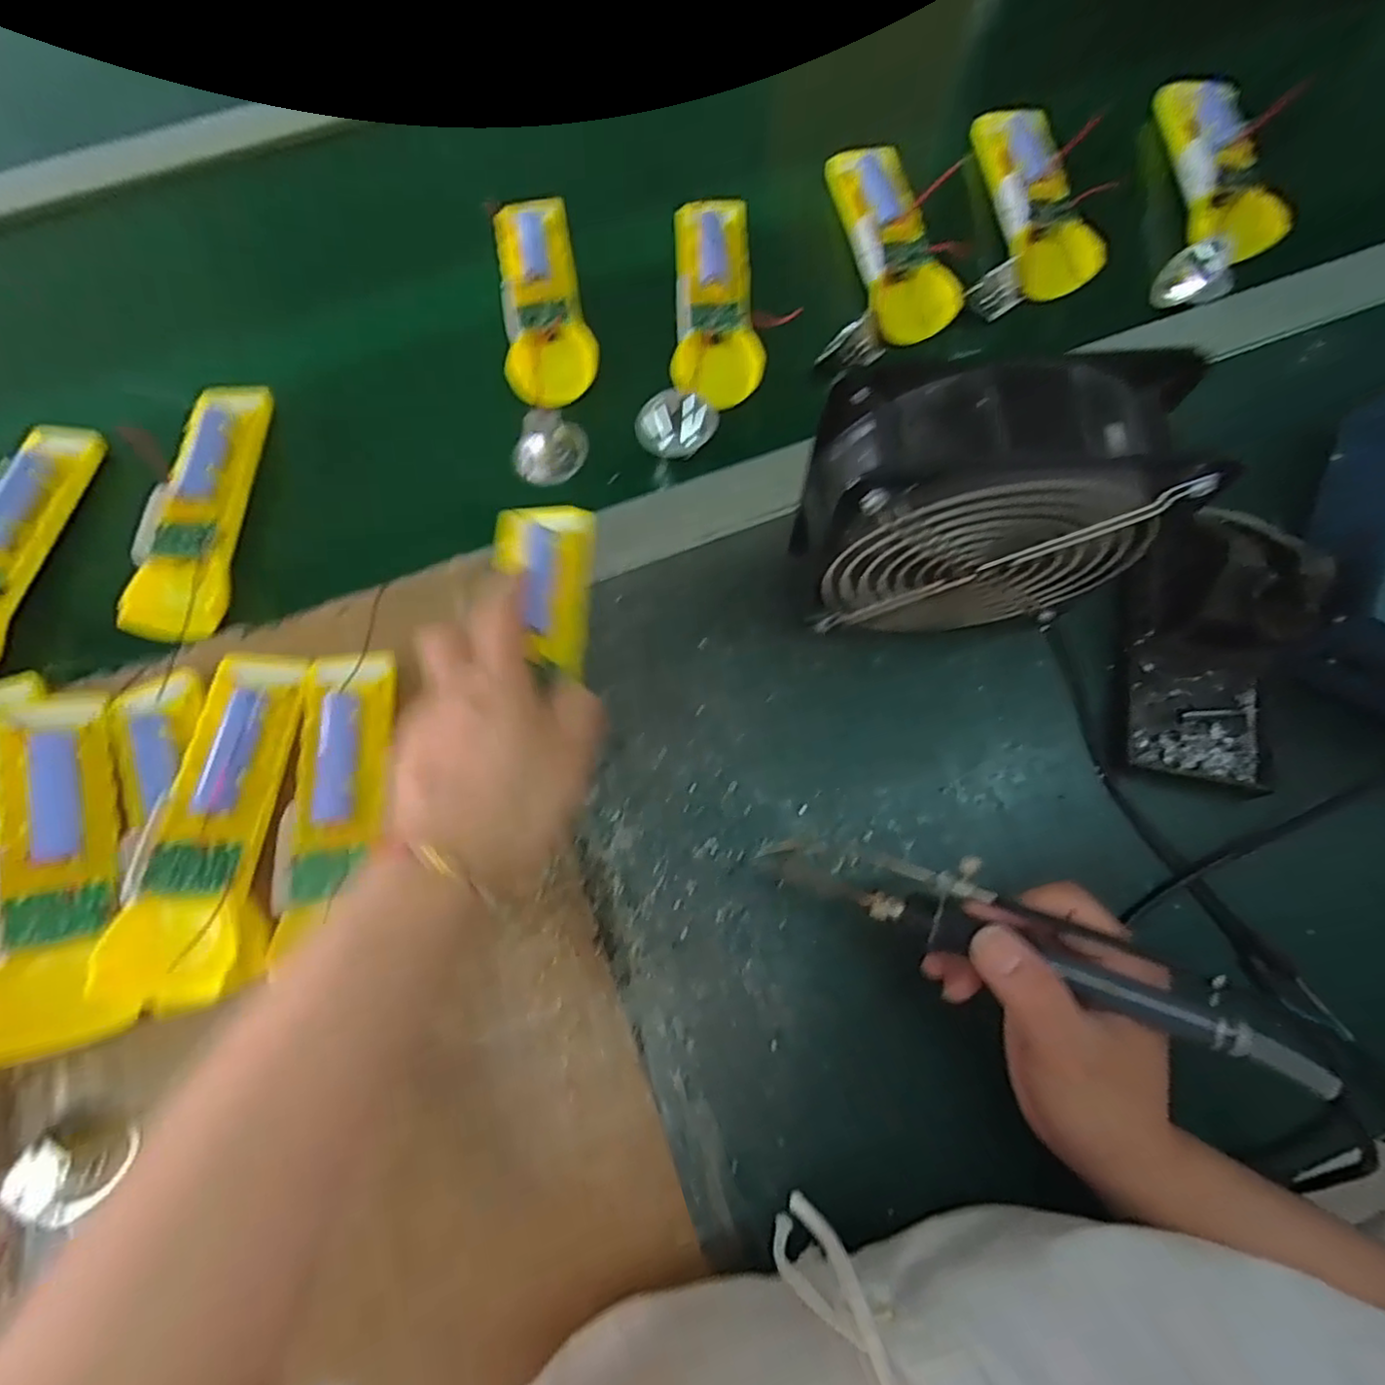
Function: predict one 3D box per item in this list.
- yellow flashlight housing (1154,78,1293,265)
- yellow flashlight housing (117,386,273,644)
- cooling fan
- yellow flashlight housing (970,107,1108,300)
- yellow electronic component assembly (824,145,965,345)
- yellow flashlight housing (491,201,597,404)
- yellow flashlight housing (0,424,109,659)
[{"bbox_3d":[0.318,-0.320,0.412,0.041,0.025,0.136,1,71,1],"label":"yellow flashlight housing"},{"bbox_3d":[-0.288,-0.110,0.399,0.048,0.027,0.165,2,72,1],"label":"yellow flashlight housing"},{"bbox_3d":[0.115,-0.073,0.310,0.143,0.164,0.050,0,72,1],"label":"cooling fan"},{"bbox_3d":[0.215,-0.309,0.423,0.047,0.025,0.136,-5,72,-1],"label":"yellow flashlight housing"},{"bbox_3d":[0.124,-0.290,0.427,0.048,0.026,0.146,-12,73,-3],"label":"yellow electronic component assembly"},{"bbox_3d":[-0.094,-0.250,0.431,0.052,0.026,0.150,-10,72,-2],"label":"yellow flashlight housing"},{"bbox_3d":[-0.402,-0.086,0.394,0.045,0.032,0.163,9,73,4],"label":"yellow flashlight housing"}]

